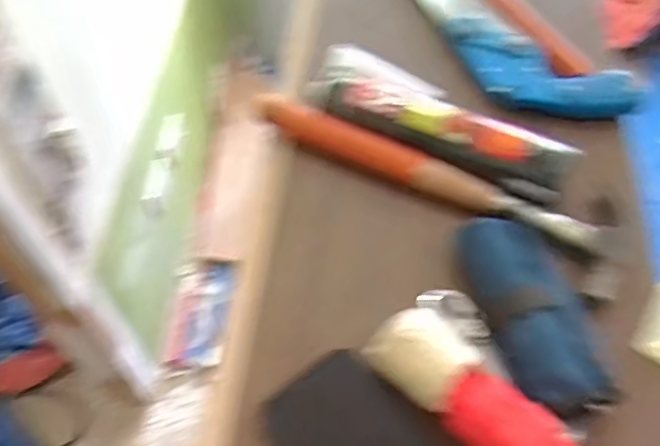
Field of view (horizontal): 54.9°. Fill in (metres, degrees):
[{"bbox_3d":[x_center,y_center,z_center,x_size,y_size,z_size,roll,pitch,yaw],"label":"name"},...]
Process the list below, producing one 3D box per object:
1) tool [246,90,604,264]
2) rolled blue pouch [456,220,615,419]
[{"bbox_3d":[0.070,-0.046,0.524,0.298,0.026,0.025,25,60,18],"label":"tool"},{"bbox_3d":[0.142,0.063,0.446,0.063,0.051,0.148,-13,56,-7],"label":"rolled blue pouch"}]

